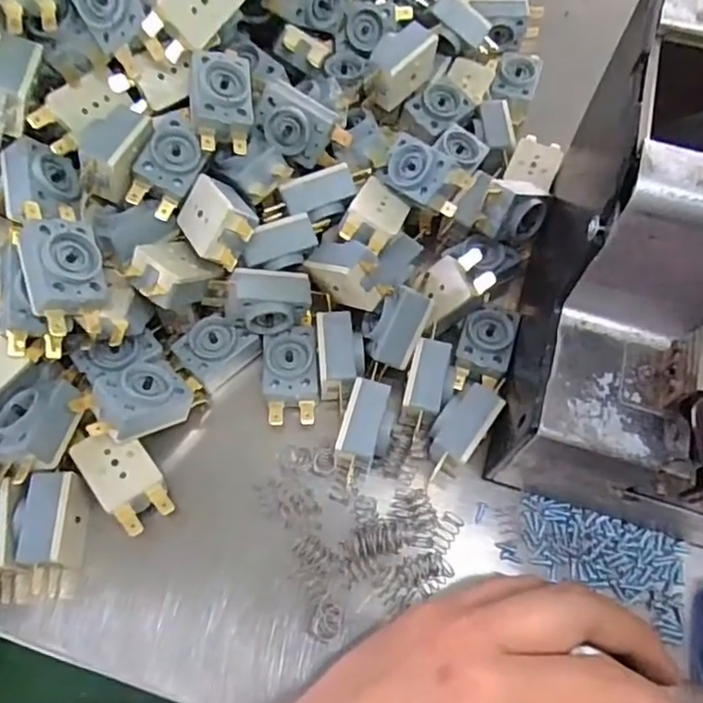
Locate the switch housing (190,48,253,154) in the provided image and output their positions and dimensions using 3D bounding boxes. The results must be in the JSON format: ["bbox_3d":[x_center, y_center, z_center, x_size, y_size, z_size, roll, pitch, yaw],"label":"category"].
[{"bbox_3d":[-0.061,-0.119,0.284,0.027,0.016,0.049,2,75,-21],"label":"switch housing"}]

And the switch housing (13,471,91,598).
[{"bbox_3d":[-0.129,0.078,0.258,0.020,0.028,0.047,5,66,2],"label":"switch housing"}]

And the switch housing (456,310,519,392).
[{"bbox_3d":[0.067,-0.001,0.301,0.026,0.014,0.041,15,67,6],"label":"switch housing"}]

